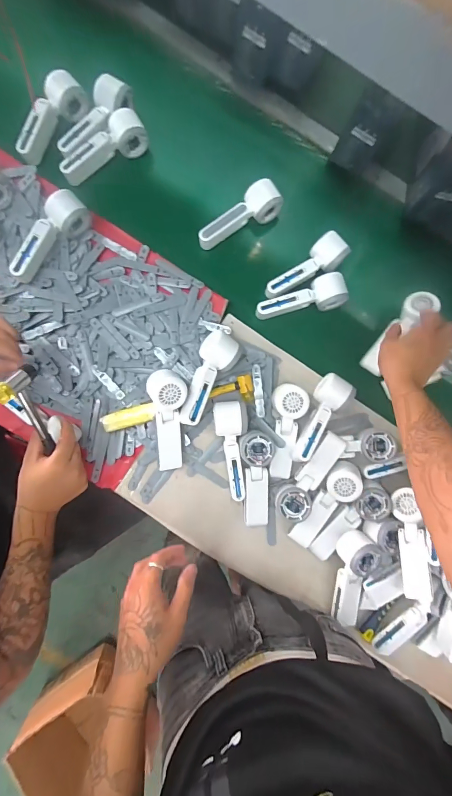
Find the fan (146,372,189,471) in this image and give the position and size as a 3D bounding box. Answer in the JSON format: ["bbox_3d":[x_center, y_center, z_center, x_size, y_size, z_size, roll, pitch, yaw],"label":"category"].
[{"bbox_3d":[-0.096,0.037,0.608,0.059,0.067,0.163,-2,105,-5],"label":"fan"}]

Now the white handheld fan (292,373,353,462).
[{"bbox_3d":[0.162,0.037,0.624,0.057,0.063,0.165,32,86,0],"label":"white handheld fan"}]

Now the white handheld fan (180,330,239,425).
[{"bbox_3d":[-0.033,-0.033,0.607,0.062,0.052,0.167,24,86,0],"label":"white handheld fan"}]

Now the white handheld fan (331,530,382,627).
[{"bbox_3d":[0.222,0.310,0.606,0.066,0.046,0.160,4,87,-2],"label":"white handheld fan"}]

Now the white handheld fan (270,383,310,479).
[{"bbox_3d":[0.107,0.060,0.621,0.057,0.044,0.164,4,87,-2],"label":"white handheld fan"}]

